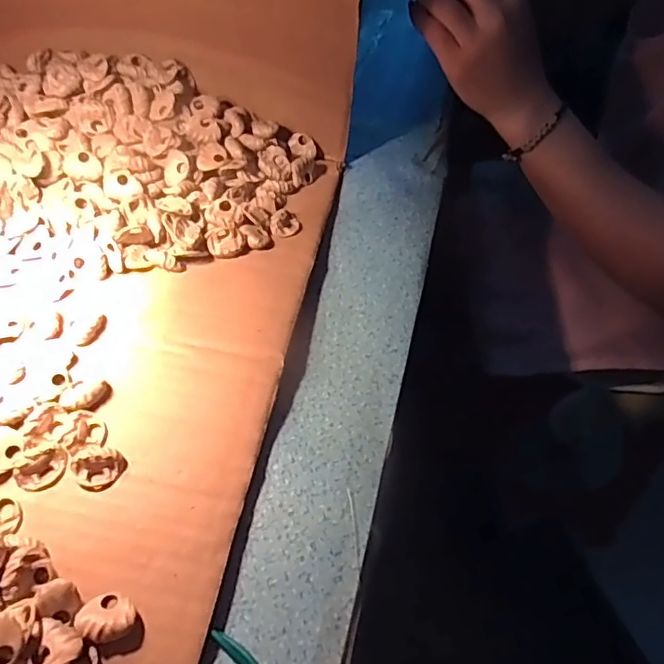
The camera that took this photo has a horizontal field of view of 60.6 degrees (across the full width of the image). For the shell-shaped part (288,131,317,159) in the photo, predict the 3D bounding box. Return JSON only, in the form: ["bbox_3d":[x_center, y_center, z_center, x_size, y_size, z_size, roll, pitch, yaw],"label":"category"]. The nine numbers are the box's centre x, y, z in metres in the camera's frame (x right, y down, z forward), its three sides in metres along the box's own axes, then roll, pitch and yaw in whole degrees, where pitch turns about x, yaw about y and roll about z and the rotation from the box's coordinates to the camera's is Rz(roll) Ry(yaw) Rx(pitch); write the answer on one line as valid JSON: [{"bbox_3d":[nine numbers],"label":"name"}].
[{"bbox_3d":[-0.023,-0.143,0.436,0.021,0.013,0.013,3,53,0],"label":"shell-shaped part"}]

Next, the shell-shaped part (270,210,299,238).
[{"bbox_3d":[-0.032,-0.075,0.387,0.019,0.008,0.023,-5,54,-5],"label":"shell-shaped part"}]

